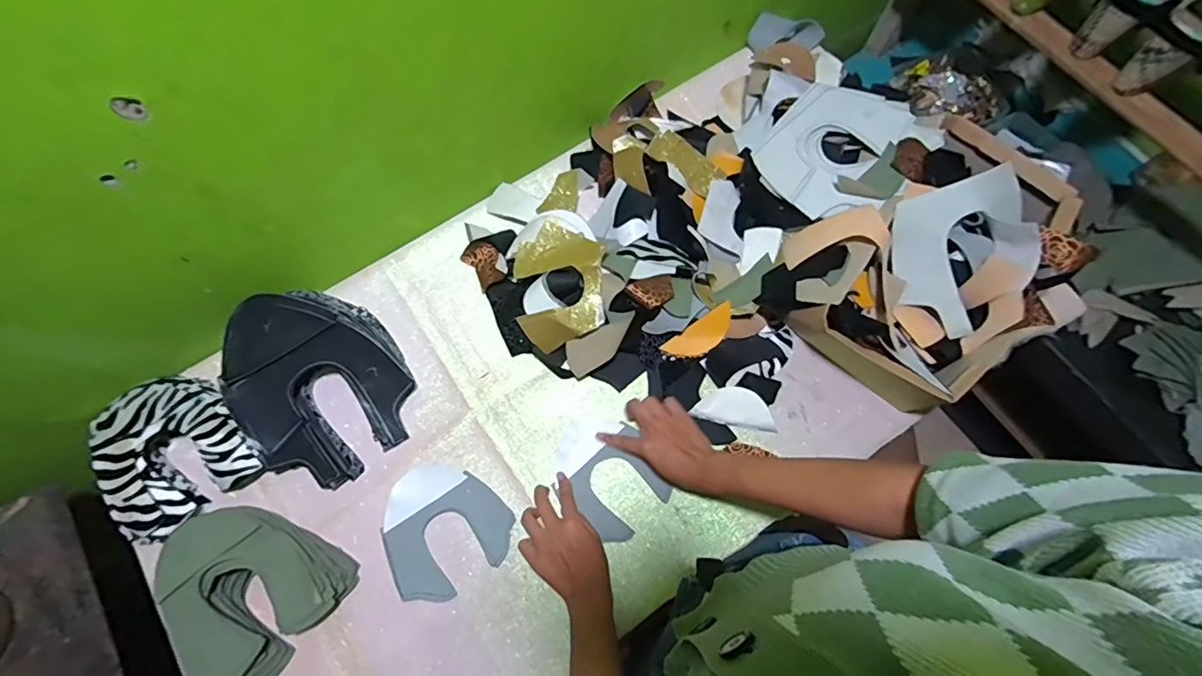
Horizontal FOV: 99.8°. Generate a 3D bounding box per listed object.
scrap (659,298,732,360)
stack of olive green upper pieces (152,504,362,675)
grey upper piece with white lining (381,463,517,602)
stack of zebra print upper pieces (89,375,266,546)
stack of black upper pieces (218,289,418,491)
[{"bbox_3d":[0.133,-0.002,0.666,0.101,0.005,0.042,-36,94,13],"label":"scrap"},{"bbox_3d":[-0.408,0.293,0.571,0.179,0.069,0.176,32,76,10],"label":"stack of olive green upper pieces"},{"bbox_3d":[-0.195,0.228,0.621,0.147,0.006,0.149,-31,75,-9],"label":"grey upper piece with white lining"},{"bbox_3d":[-0.526,0.130,0.622,0.160,0.080,0.190,-35,75,-10],"label":"stack of zebra print upper pieces"},{"bbox_3d":[-0.362,0.049,0.633,0.195,0.098,0.244,-35,75,-10],"label":"stack of black upper pieces"}]

